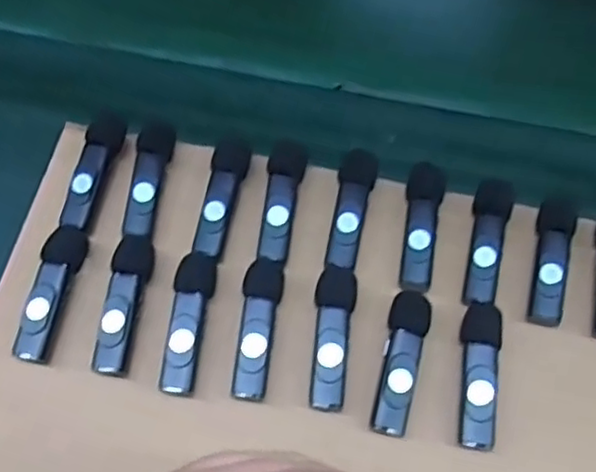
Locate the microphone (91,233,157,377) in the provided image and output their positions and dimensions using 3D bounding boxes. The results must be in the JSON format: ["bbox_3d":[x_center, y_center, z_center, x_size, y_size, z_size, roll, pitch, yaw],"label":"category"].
[{"bbox_3d":[-0.080,0.029,0.309,0.018,0.010,0.066,5,67,1],"label":"microphone"}]

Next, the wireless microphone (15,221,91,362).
[{"bbox_3d":[-0.116,0.025,0.311,0.016,0.012,0.065,11,67,4],"label":"wireless microphone"}]

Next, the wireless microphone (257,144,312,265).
[{"bbox_3d":[-0.008,-0.018,0.333,0.018,0.011,0.064,11,67,4],"label":"wireless microphone"}]

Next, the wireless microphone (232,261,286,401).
[{"bbox_3d":[-0.018,0.042,0.308,0.017,0.014,0.066,5,67,1],"label":"wireless microphone"}]

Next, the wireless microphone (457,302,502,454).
[{"bbox_3d":[0.081,0.061,0.298,0.018,0.011,0.065,11,67,4],"label":"wireless microphone"}]

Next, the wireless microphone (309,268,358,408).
[{"bbox_3d":[0.015,0.045,0.305,0.018,0.010,0.065,9,67,3],"label":"wireless microphone"}]

